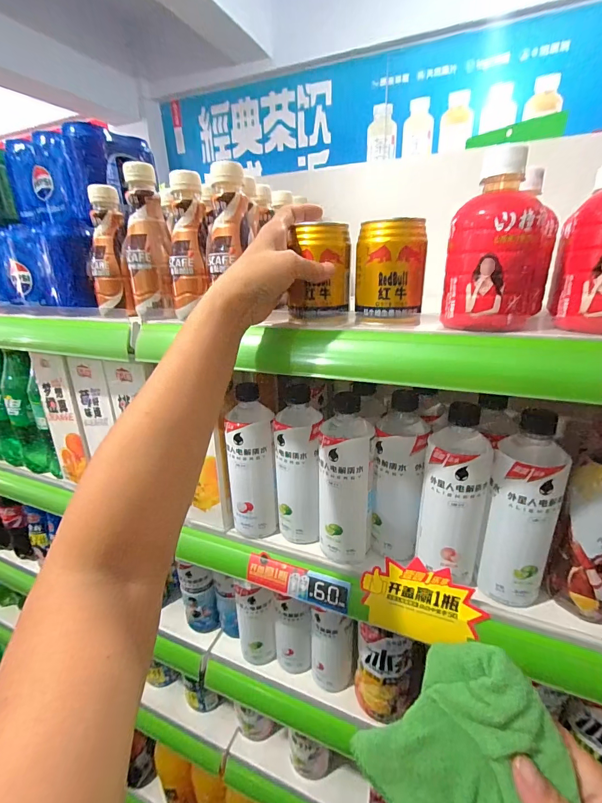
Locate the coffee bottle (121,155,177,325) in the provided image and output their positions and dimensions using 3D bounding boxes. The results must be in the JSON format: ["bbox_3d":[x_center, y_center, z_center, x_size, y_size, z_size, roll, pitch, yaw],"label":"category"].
[{"bbox_3d":[-0.179,-0.179,0.423,0.053,0.155,0.062,-11,24,-21],"label":"coffee bottle"}]

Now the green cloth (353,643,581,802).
[{"bbox_3d":[0.101,0.237,0.191,0.088,0.152,0.139,-8,23,-15],"label":"green cloth"}]

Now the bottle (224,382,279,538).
[{"bbox_3d":[-0.064,0.091,0.491,0.066,0.186,0.062,-11,24,-21],"label":"bottle"}]

